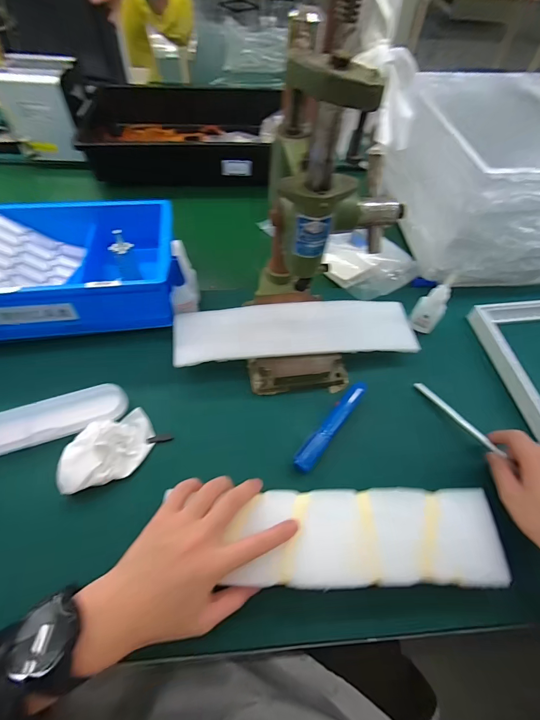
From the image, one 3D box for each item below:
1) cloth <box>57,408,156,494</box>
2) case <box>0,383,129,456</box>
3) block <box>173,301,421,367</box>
[{"bbox_3d":[-0.188,0.102,0.390,0.103,0.032,0.068,-23,62,-16],"label":"cloth"},{"bbox_3d":[-0.269,0.070,0.412,0.182,0.029,0.055,-16,60,-13],"label":"case"},{"bbox_3d":[0.035,-0.042,0.472,0.324,0.017,0.086,-4,66,-5],"label":"block"}]

